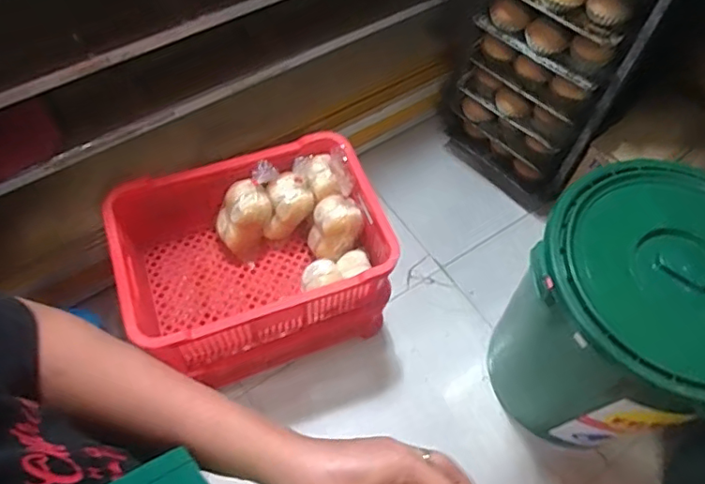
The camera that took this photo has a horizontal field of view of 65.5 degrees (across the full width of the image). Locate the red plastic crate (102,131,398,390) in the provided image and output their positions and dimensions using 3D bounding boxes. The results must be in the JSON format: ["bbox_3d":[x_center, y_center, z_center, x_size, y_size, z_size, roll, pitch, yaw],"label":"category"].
[{"bbox_3d":[-0.194,0.034,1.176,0.505,0.247,0.361,-16,62,-12],"label":"red plastic crate"}]

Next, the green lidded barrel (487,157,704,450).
[{"bbox_3d":[0.521,0.163,1.082,0.375,0.494,0.404,-39,69,-22],"label":"green lidded barrel"}]

